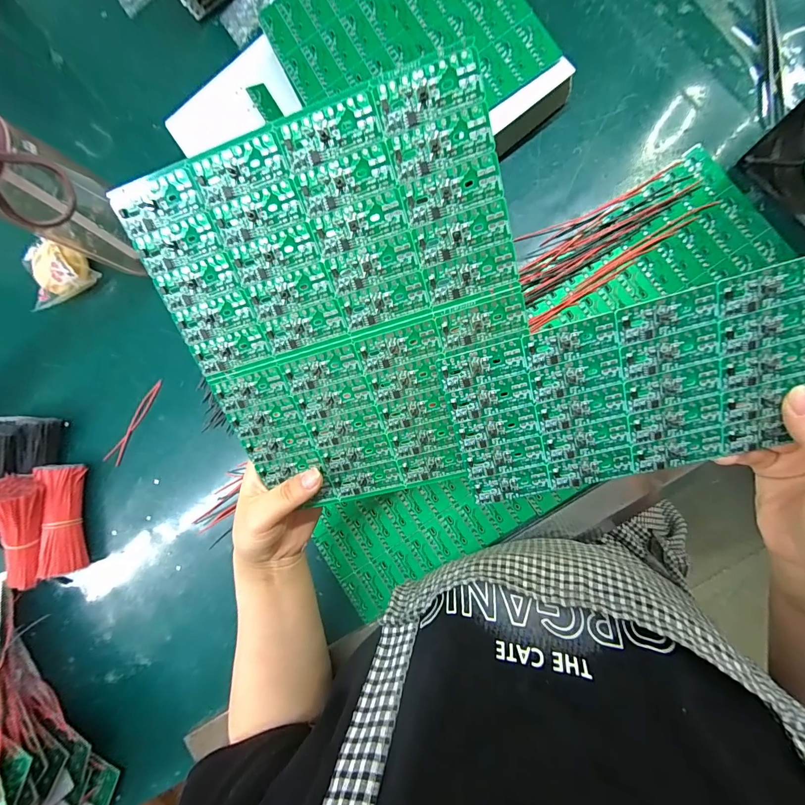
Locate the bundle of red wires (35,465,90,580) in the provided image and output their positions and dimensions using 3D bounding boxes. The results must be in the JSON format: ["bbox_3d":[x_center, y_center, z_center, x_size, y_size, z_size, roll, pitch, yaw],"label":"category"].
[{"bbox_3d":[-0.378,0.130,0.415,0.031,0.041,0.119,-8,88,9],"label":"bundle of red wires"}]

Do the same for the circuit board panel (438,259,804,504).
[{"bbox_3d":[0.123,-0.002,0.206,0.185,0.004,0.097,-14,108,10],"label":"circuit board panel"}]

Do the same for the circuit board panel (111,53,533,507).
[{"bbox_3d":[-0.027,-0.035,0.212,0.185,0.004,0.209,-14,111,9],"label":"circuit board panel"}]

